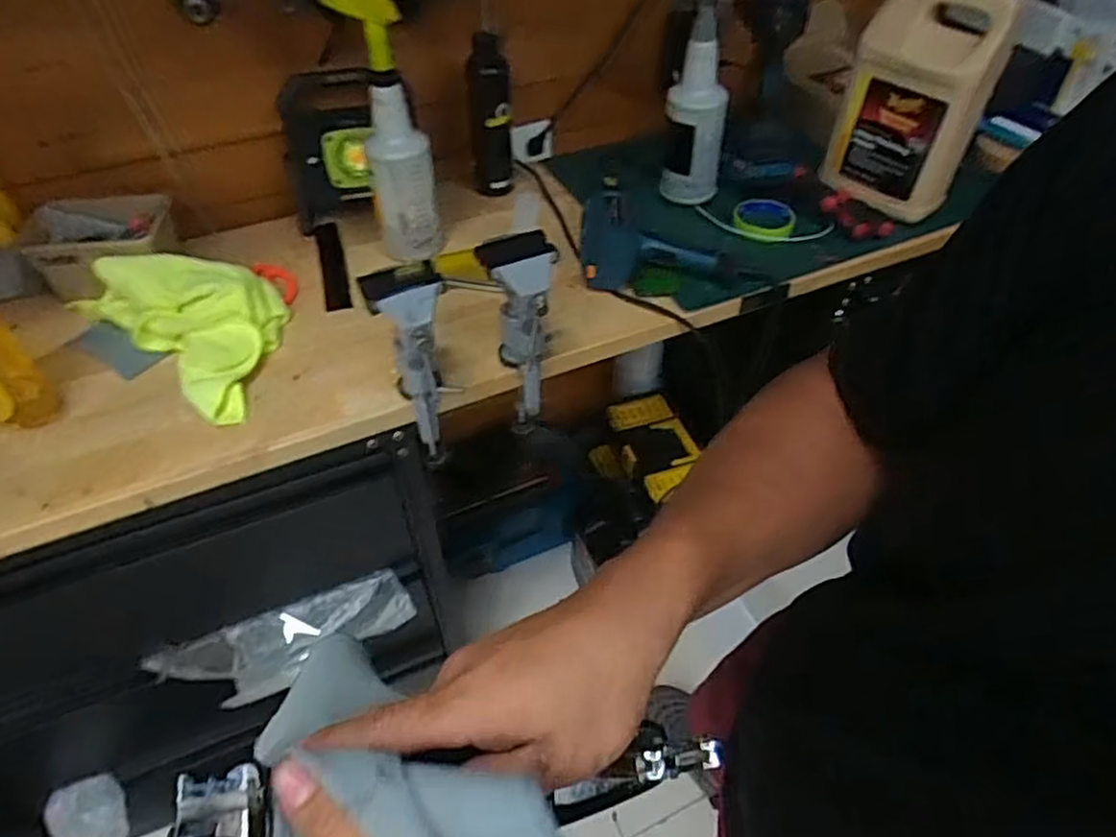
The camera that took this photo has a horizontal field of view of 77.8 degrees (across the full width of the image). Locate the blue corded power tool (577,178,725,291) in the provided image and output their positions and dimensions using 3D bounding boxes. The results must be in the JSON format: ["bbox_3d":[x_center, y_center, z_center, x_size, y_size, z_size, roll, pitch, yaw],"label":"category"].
[{"bbox_3d":[0.127,-0.257,0.945,0.187,0.065,0.187,7,48,6],"label":"blue corded power tool"}]

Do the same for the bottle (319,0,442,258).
[{"bbox_3d":[-0.208,-0.356,0.865,0.095,0.332,0.071,-8,48,-7],"label":"bottle"}]

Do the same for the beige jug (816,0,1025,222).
[{"bbox_3d":[0.493,-0.444,0.959,0.177,0.264,0.136,19,50,17],"label":"beige jug"}]

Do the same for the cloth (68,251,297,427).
[{"bbox_3d":[-0.426,-0.130,0.832,0.300,0.079,0.173,32,55,26],"label":"cloth"}]

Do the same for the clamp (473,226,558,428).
[{"bbox_3d":[-0.042,-0.090,0.798,0.081,0.238,0.105,-5,47,-4],"label":"clamp"}]

